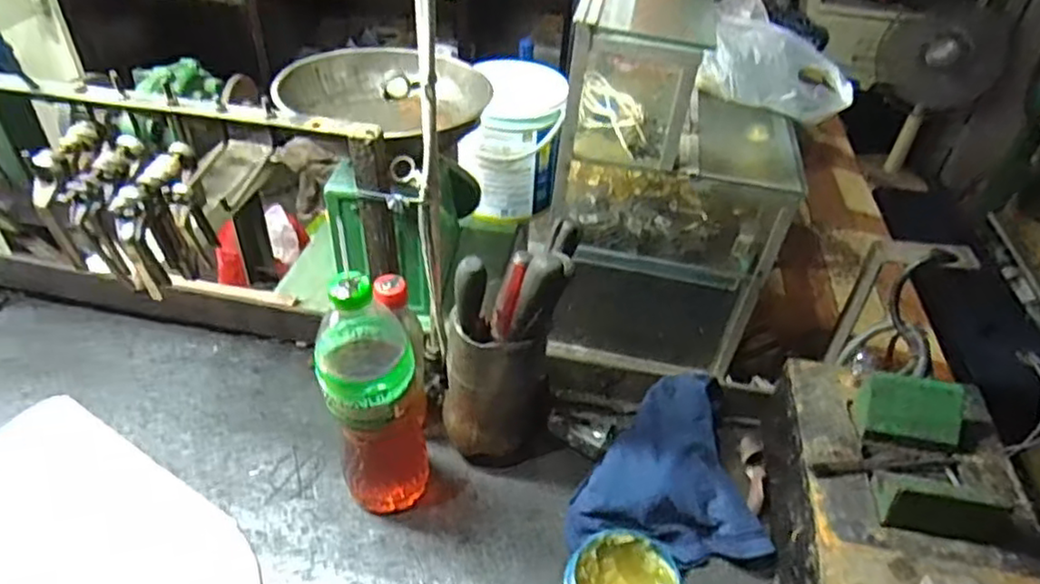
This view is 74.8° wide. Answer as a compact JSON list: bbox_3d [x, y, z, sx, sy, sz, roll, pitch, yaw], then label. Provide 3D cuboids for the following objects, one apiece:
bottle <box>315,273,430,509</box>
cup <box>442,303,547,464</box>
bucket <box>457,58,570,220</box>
[{"bbox_3d":[-0.126,0.099,0.593,0.083,0.272,0.064,-12,44,-19],"label":"bottle"},{"bbox_3d":[-0.020,0.085,0.676,0.099,0.185,0.093,3,41,-2],"label":"cup"},{"bbox_3d":[-0.011,-0.252,1.094,0.153,0.217,0.156,3,41,-2],"label":"bucket"}]

